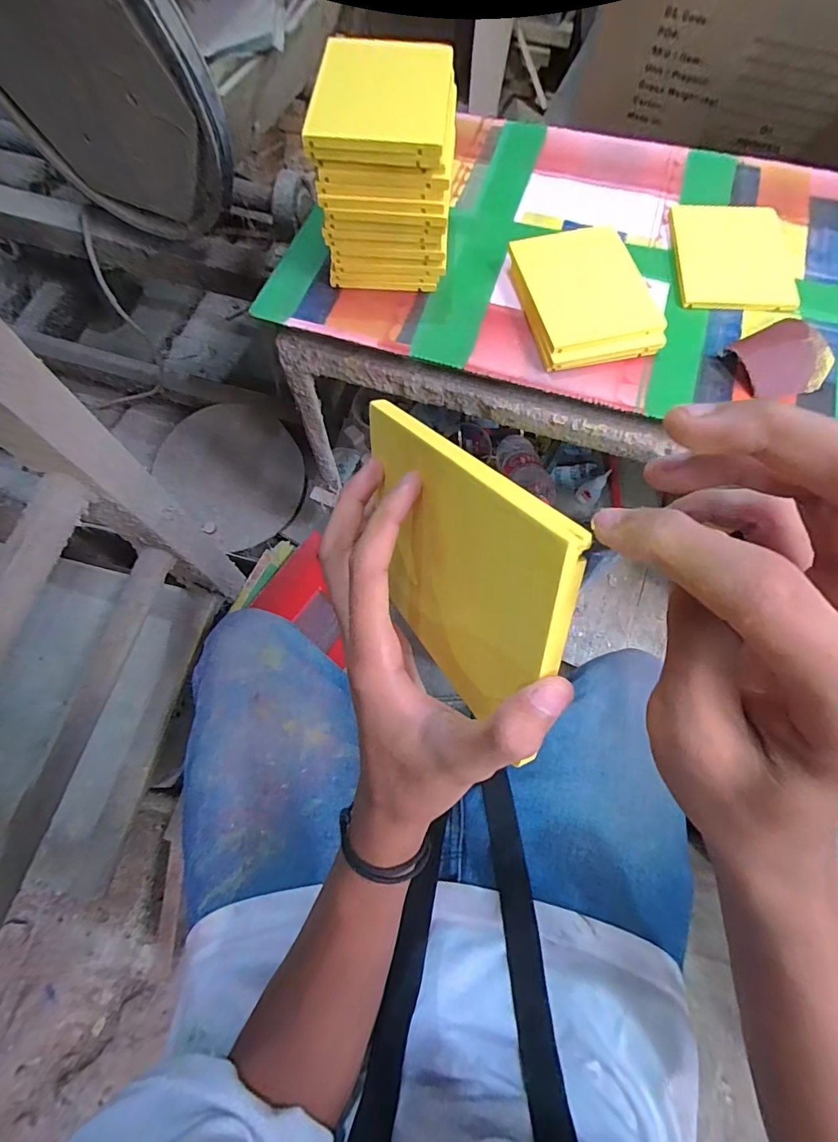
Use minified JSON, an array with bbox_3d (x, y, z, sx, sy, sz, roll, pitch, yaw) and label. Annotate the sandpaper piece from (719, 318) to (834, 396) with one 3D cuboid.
[{"bbox_3d":[0.333,-0.196,0.433,0.080,0.019,0.073,-27,74,-10],"label":"sandpaper piece"}]

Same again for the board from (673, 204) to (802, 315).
[{"bbox_3d":[0.327,-0.332,0.492,0.117,0.009,0.150,5,71,0],"label":"board"}]

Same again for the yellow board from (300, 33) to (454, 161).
[{"bbox_3d":[-0.031,-0.396,0.394,0.110,0.014,0.132,5,71,0],"label":"yellow board"}]

